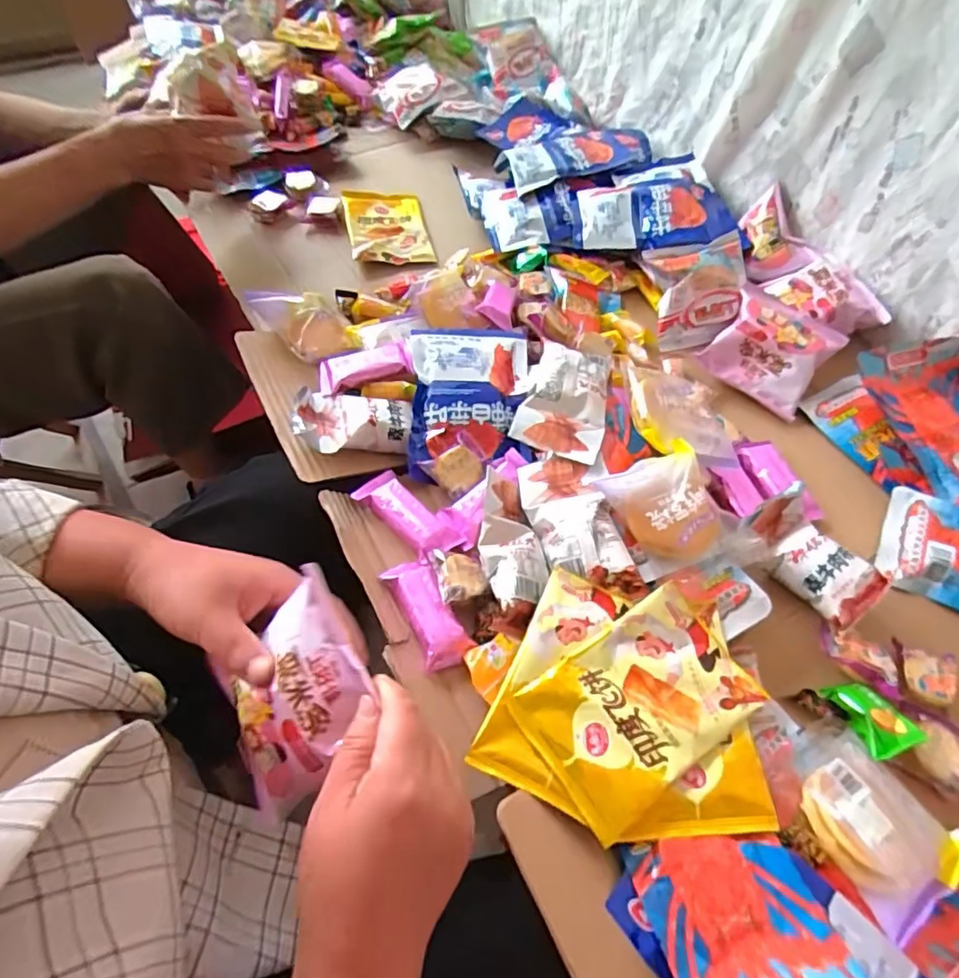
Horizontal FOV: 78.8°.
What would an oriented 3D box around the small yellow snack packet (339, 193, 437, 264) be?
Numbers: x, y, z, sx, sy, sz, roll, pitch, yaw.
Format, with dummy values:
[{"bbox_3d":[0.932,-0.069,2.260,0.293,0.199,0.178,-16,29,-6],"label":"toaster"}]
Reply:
[{"bbox_3d":[-0.122,-0.351,0.776,0.104,0.021,0.150,-9,56,-8],"label":"small yellow snack packet"}]

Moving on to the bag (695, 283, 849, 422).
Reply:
[{"bbox_3d":[0.311,-0.151,0.621,0.113,0.050,0.113,34,61,19],"label":"bag"}]

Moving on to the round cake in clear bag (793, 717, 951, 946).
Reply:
[{"bbox_3d":[0.255,0.214,0.388,0.077,0.021,0.106,-23,59,-17],"label":"round cake in clear bag"}]

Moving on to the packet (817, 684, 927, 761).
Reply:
[{"bbox_3d":[0.287,0.165,0.427,0.037,0.020,0.054,-18,58,-14],"label":"packet"}]

